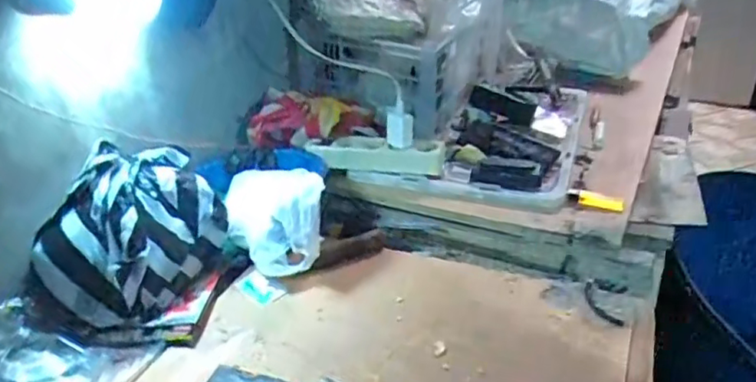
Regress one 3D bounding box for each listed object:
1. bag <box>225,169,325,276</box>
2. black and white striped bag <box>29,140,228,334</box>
[{"bbox_3d":[-0.147,0.029,0.841,0.122,0.100,0.201,-20,35,-23],"label":"bag"},{"bbox_3d":[-0.312,0.054,0.766,0.128,0.167,0.247,17,38,32],"label":"black and white striped bag"}]

